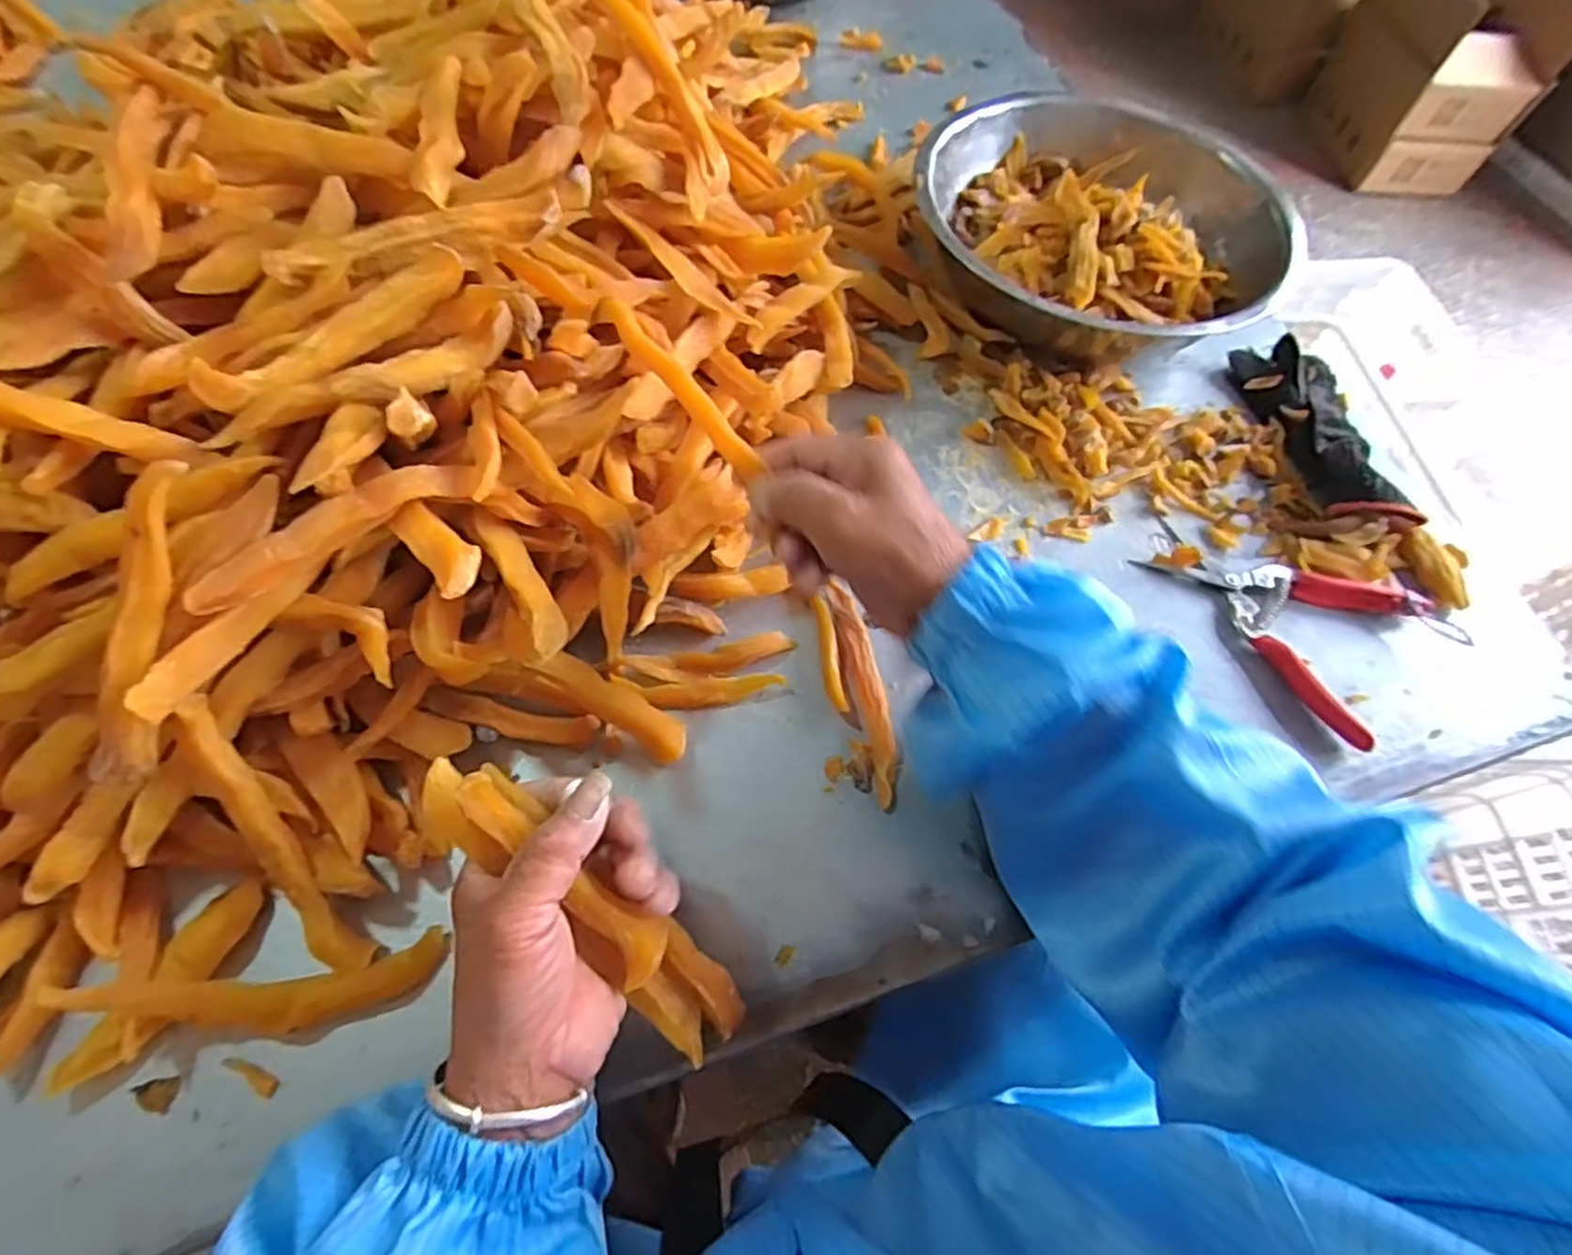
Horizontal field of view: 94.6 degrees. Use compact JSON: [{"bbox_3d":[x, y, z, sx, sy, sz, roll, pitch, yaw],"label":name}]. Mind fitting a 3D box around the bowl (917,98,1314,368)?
[{"bbox_3d":[0.244,-0.316,0.586,0.267,0.084,0.278,1,64,-3],"label":"bowl"}]

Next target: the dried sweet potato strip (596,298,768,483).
[{"bbox_3d":[-0.055,-0.123,0.368,0.011,0.016,0.120,-39,86,-20],"label":"dried sweet potato strip"}]

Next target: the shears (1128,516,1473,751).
[{"bbox_3d":[0.346,-0.025,0.490,0.129,0.025,0.174,-37,71,-19],"label":"shears"}]

